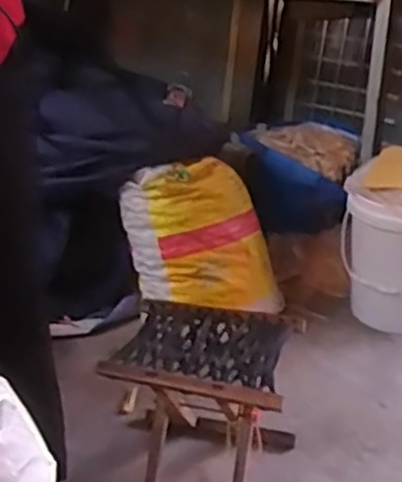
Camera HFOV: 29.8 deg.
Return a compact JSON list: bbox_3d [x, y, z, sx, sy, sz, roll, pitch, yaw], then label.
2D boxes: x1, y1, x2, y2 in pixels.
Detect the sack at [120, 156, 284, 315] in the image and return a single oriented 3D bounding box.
[{"bbox_3d":[0.006,0.013,1.937,0.396,0.440,0.170,-2,25,-1],"label":"sack"}]

